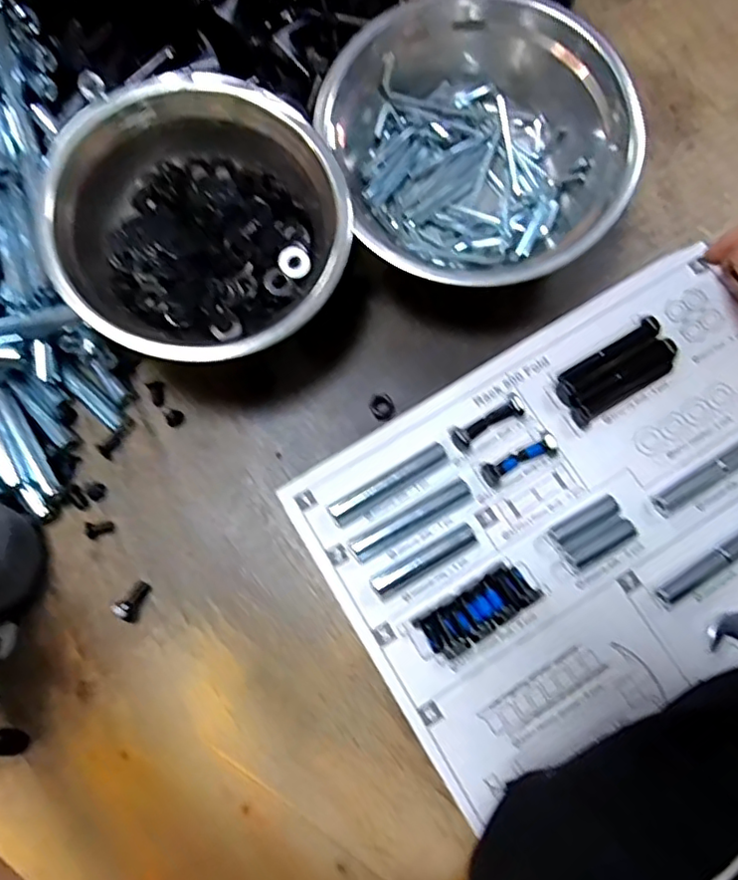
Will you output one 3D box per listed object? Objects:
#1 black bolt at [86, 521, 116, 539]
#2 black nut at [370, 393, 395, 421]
[{"bbox_3d":[-0.188,0.062,0.421,0.016,0.007,0.011,-13,76,-3],"label":"black bolt"},{"bbox_3d":[0.010,-0.024,0.434,0.016,0.008,0.018,-23,76,-4],"label":"black nut"}]

